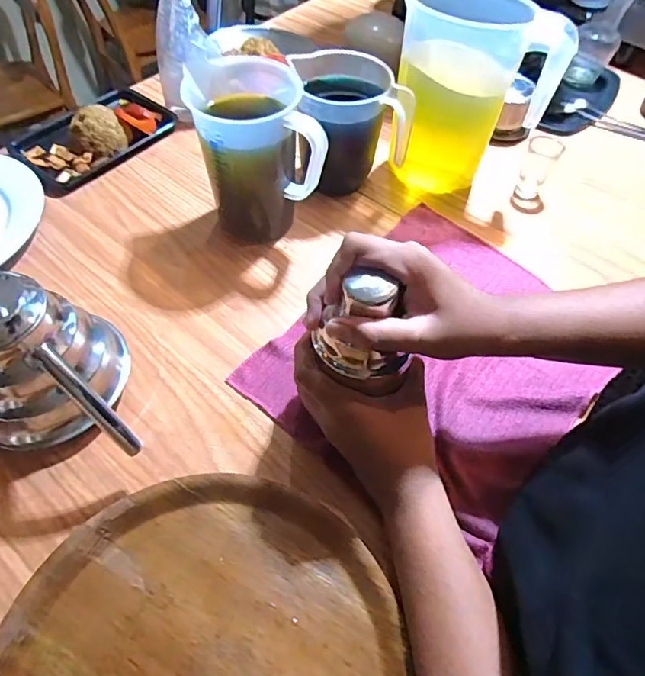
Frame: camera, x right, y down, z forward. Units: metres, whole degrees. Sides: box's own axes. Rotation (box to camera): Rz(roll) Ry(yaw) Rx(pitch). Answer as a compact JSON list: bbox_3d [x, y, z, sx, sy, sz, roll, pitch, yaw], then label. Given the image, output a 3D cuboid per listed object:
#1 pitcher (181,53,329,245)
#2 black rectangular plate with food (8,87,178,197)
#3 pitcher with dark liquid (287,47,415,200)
[{"bbox_3d":[-0.074,-0.194,0.533,0.117,0.165,0.127,-16,59,-13],"label":"pitcher"},{"bbox_3d":[-0.324,-0.297,0.667,0.209,0.054,0.146,-37,65,-24],"label":"black rectangular plate with food"},{"bbox_3d":[0.031,-0.262,0.600,0.129,0.138,0.112,-5,57,-6],"label":"pitcher with dark liquid"}]

